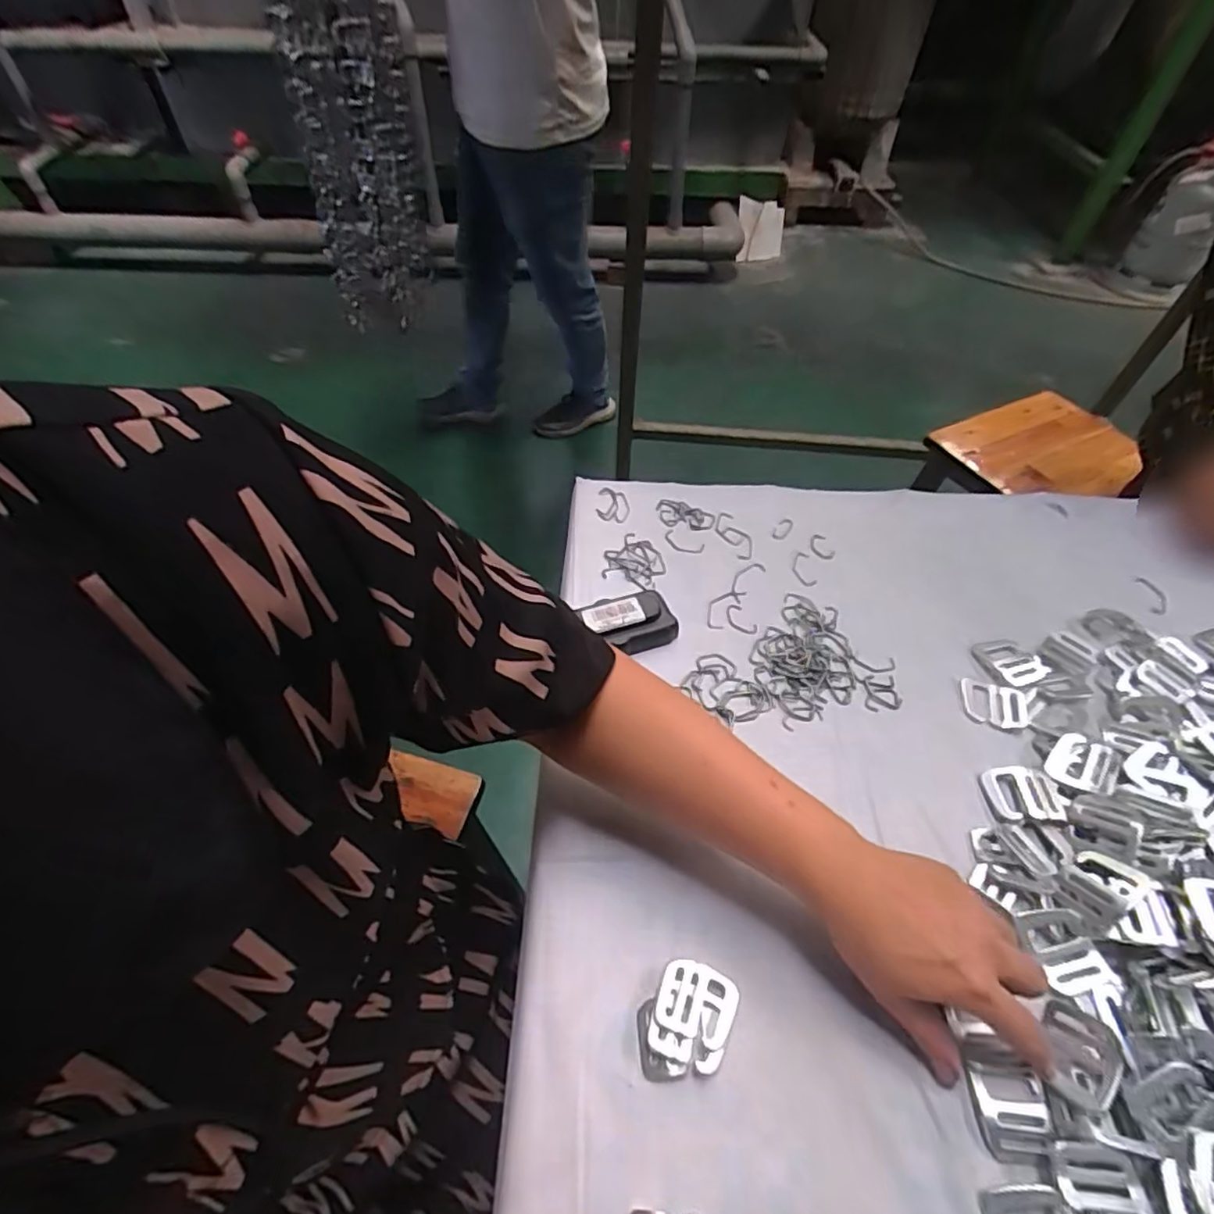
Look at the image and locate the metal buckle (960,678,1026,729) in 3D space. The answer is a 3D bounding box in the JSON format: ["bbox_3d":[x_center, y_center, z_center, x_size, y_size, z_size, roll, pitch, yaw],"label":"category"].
[{"bbox_3d":[0.308,0.076,0.488,0.046,0.004,0.038,15,52,9],"label":"metal buckle"}]

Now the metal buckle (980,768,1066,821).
[{"bbox_3d":[0.295,0.134,0.438,0.045,0.010,0.038,4,51,1],"label":"metal buckle"}]

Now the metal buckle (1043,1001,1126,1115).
[{"bbox_3d":[0.260,0.248,0.339,0.035,0.007,0.044,9,57,53],"label":"metal buckle"}]

